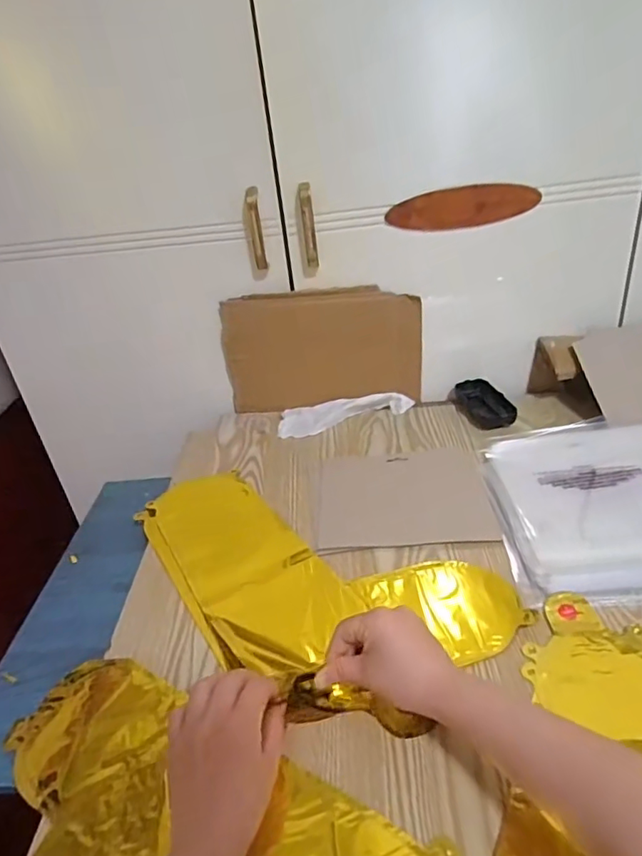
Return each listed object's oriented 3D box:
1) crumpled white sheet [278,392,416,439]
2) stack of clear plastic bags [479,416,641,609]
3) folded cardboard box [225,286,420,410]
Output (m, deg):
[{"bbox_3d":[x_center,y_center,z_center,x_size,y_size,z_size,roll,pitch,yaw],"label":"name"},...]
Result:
[{"bbox_3d":[0.035,-0.026,0.791,0.195,0.024,0.064,-10,32,-7],"label":"crumpled white sheet"},{"bbox_3d":[0.302,0.068,0.594,0.223,0.026,0.271,-4,32,4],"label":"stack of clear plastic bags"},{"bbox_3d":[0.001,-0.109,0.782,0.278,0.177,0.018,-3,32,6],"label":"folded cardboard box"}]

